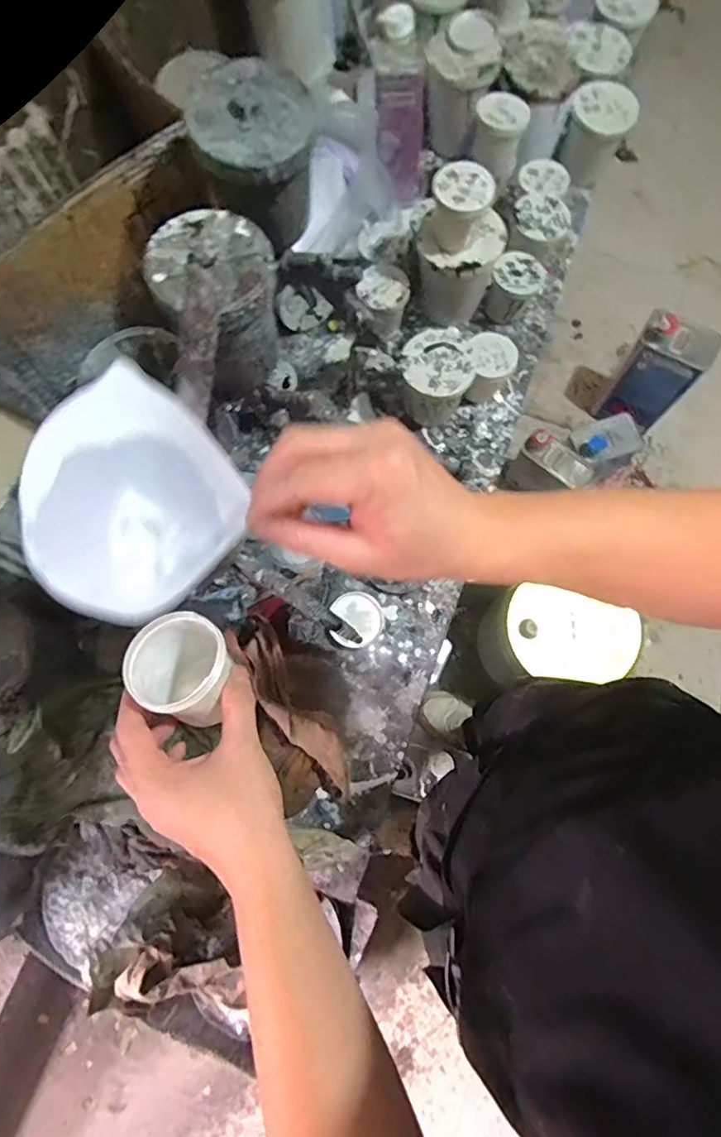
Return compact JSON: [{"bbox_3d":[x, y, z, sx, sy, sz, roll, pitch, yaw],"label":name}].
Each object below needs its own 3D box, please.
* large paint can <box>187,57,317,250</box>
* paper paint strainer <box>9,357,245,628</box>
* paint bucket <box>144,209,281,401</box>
[{"bbox_3d":[-0.095,-0.363,0.513,0.097,0.117,0.099,0,75,0],"label":"large paint can"},{"bbox_3d":[-0.124,-0.037,0.309,0.094,0.087,0.110,38,78,9],"label":"paper paint strainer"},{"bbox_3d":[-0.114,-0.219,0.465,0.091,0.094,0.098,0,75,0],"label":"paint bucket"}]

